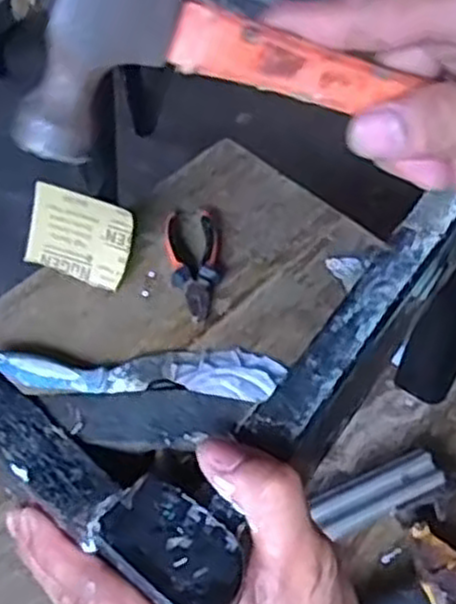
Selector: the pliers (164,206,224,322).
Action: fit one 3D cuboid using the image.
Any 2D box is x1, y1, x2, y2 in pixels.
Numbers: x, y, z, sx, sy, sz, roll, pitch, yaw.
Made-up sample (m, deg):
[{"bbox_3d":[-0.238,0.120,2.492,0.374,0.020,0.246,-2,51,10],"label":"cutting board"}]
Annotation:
[{"bbox_3d":[-0.039,-0.046,0.889,0.061,0.023,0.155,0,53,-3],"label":"pliers"}]

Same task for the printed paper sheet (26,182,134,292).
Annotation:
[{"bbox_3d":[-0.164,-0.072,0.872,0.119,0.094,0.009,17,20,13],"label":"printed paper sheet"}]

